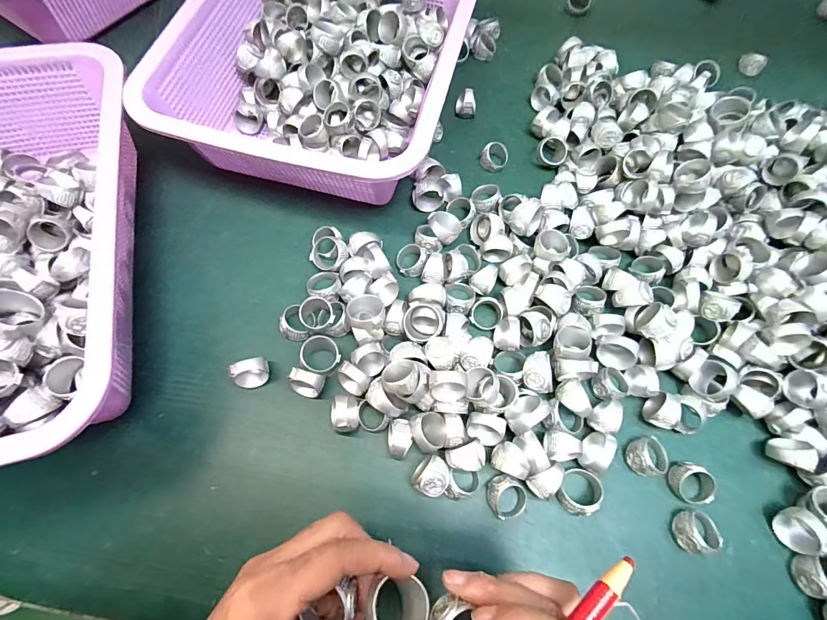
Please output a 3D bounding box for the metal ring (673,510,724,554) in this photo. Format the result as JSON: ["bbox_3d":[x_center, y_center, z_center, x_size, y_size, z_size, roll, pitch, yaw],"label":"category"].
[{"bbox_3d":[0.180,0.138,0.261,0.030,0.017,0.022,-4,69,-4],"label":"metal ring"}]

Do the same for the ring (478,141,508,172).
[{"bbox_3d":[0.074,-0.139,0.381,0.027,0.013,0.025,-33,103,-15],"label":"ring"}]

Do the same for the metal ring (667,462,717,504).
[{"bbox_3d":[0.184,0.115,0.272,0.026,0.016,0.023,26,70,8],"label":"metal ring"}]

